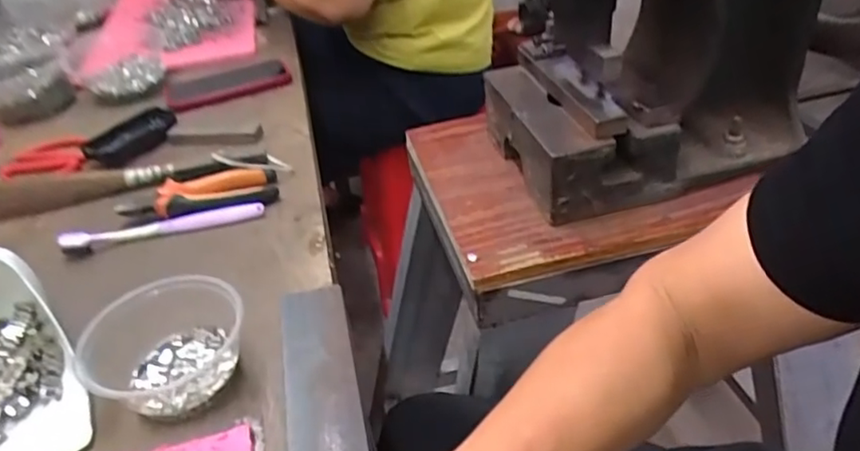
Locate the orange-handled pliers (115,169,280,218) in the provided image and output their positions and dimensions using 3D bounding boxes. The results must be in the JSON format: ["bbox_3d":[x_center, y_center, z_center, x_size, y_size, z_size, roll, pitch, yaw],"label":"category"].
[{"bbox_3d":[-0.229,-0.029,0.614,0.150,0.024,0.049,-12,37,-10],"label":"orange-handled pliers"}]

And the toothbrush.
[{"bbox_3d":[-0.255,-0.001,0.594,0.184,0.013,0.017,-11,37,-9],"label":"toothbrush"}]

